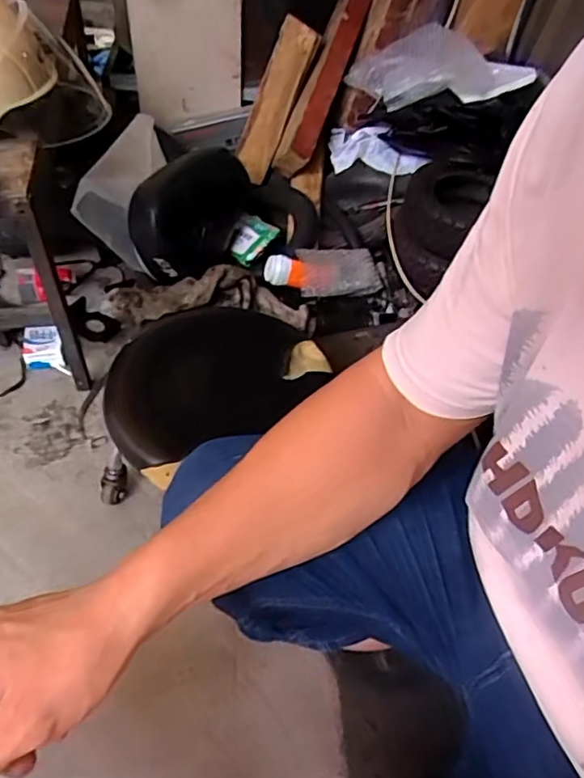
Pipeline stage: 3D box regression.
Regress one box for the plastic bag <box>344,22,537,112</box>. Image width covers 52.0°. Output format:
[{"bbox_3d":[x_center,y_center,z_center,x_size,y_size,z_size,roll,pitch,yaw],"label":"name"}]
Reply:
[{"bbox_3d":[0.309,-0.675,1.255,0.334,0.093,0.254,-2,49,-10],"label":"plastic bag"}]

